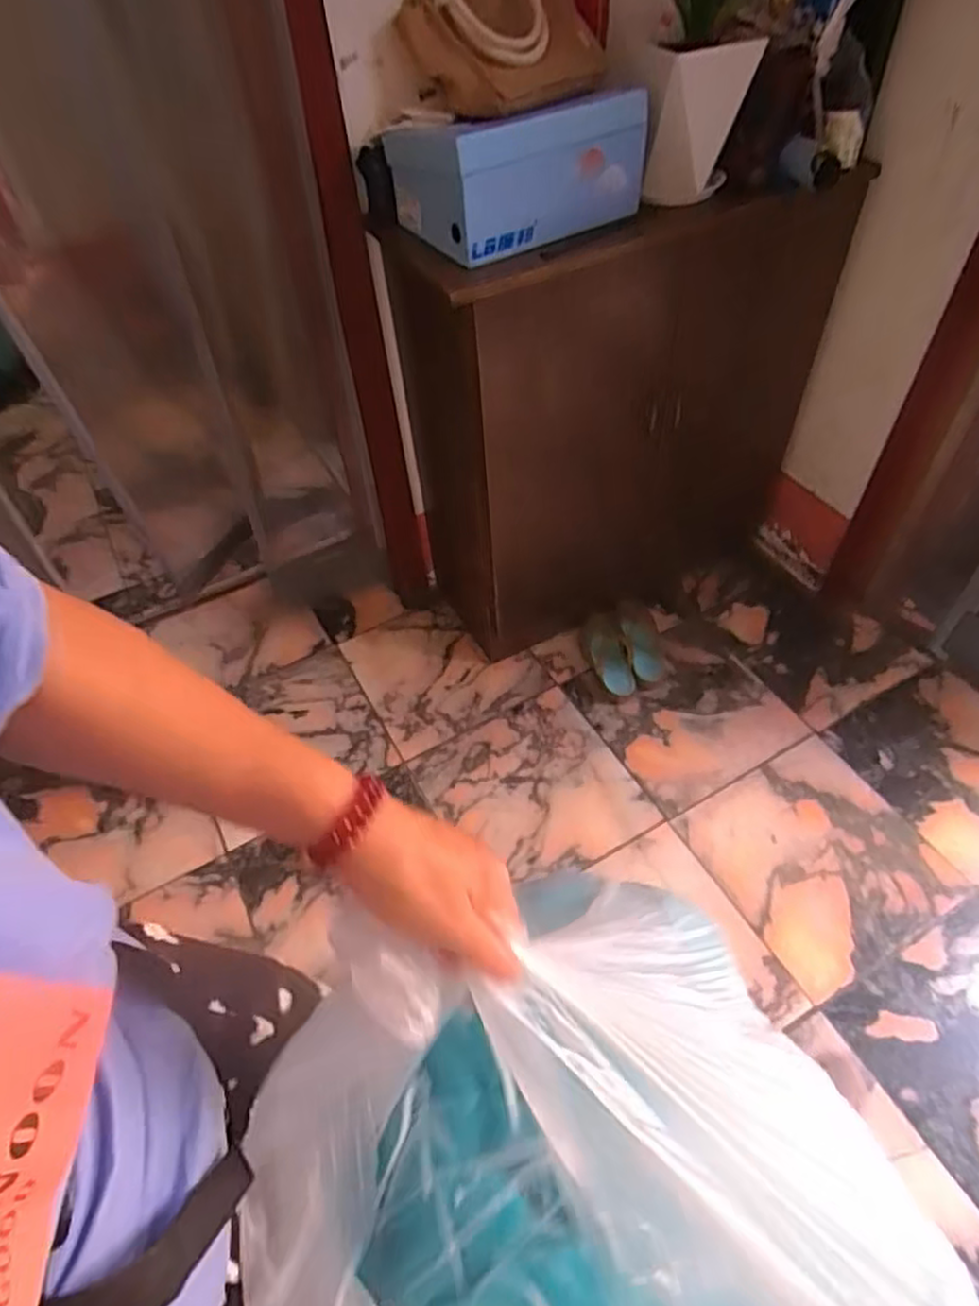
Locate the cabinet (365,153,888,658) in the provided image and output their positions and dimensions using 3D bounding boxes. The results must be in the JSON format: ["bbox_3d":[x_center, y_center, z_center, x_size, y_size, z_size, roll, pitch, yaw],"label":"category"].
[{"bbox_3d":[0.260,-0.482,1.521,0.809,0.861,0.340,-21,53,-12],"label":"cabinet"}]

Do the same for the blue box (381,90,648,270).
[{"bbox_3d":[0.045,-0.732,1.067,0.336,0.159,0.189,-26,54,-15],"label":"blue box"}]

